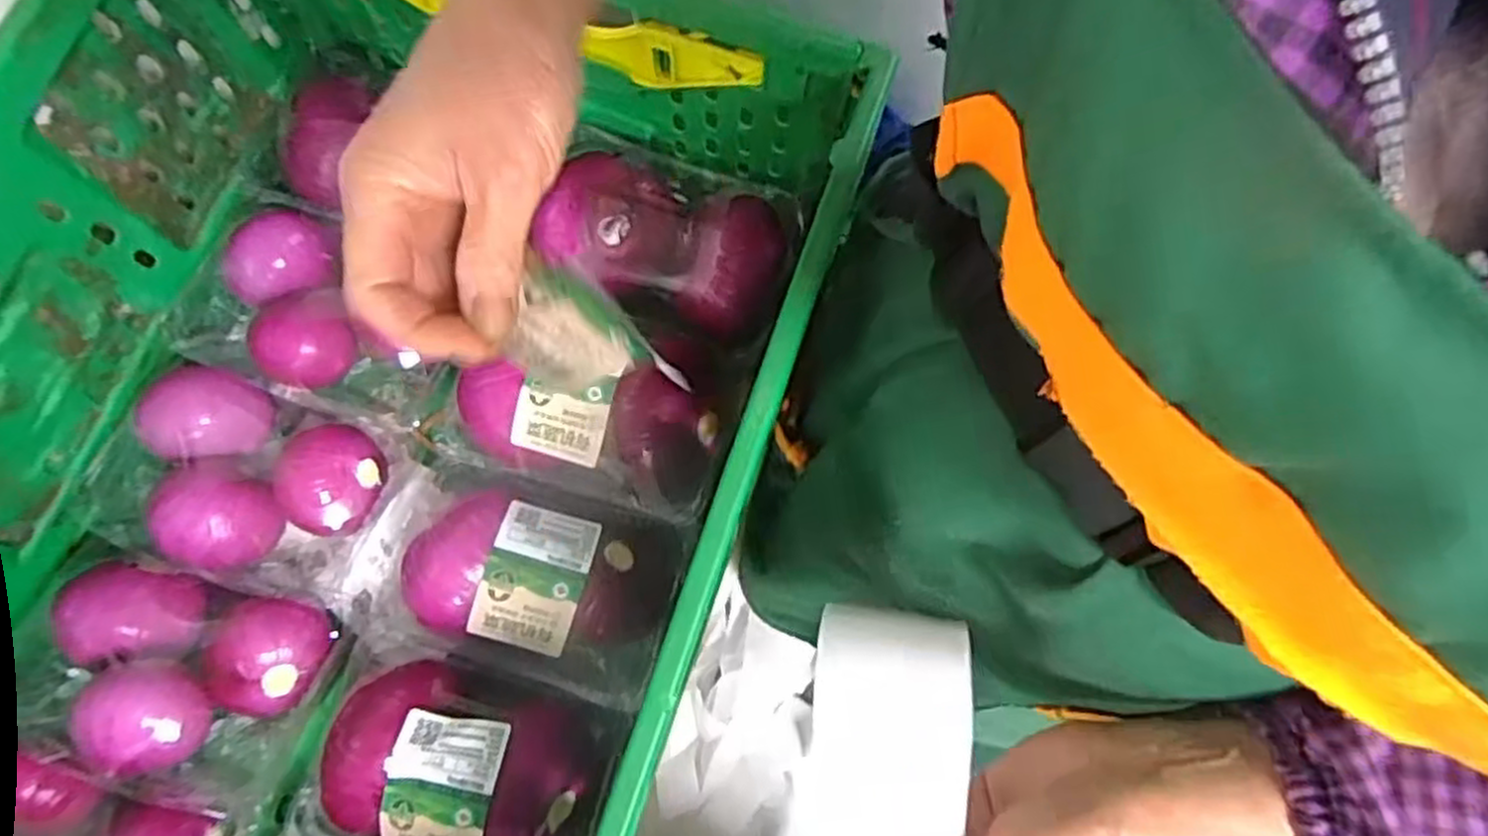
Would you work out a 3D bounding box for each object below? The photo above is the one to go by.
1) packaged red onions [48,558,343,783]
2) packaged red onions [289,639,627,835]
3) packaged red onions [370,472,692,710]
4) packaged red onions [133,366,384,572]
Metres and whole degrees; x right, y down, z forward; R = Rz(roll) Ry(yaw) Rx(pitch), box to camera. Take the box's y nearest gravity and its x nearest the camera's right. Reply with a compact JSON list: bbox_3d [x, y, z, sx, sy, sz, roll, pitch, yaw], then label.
[{"bbox_3d":[-0.321,0.146,0.438,0.139,0.073,0.105,15,77,2],"label":"packaged red onions"},{"bbox_3d":[-0.166,0.200,0.438,0.177,0.086,0.115,16,77,2],"label":"packaged red onions"},{"bbox_3d":[-0.142,0.097,0.469,0.181,0.076,0.114,12,77,1],"label":"packaged red onions"},{"bbox_3d":[-0.303,0.040,0.475,0.143,0.062,0.111,25,77,4],"label":"packaged red onions"}]

